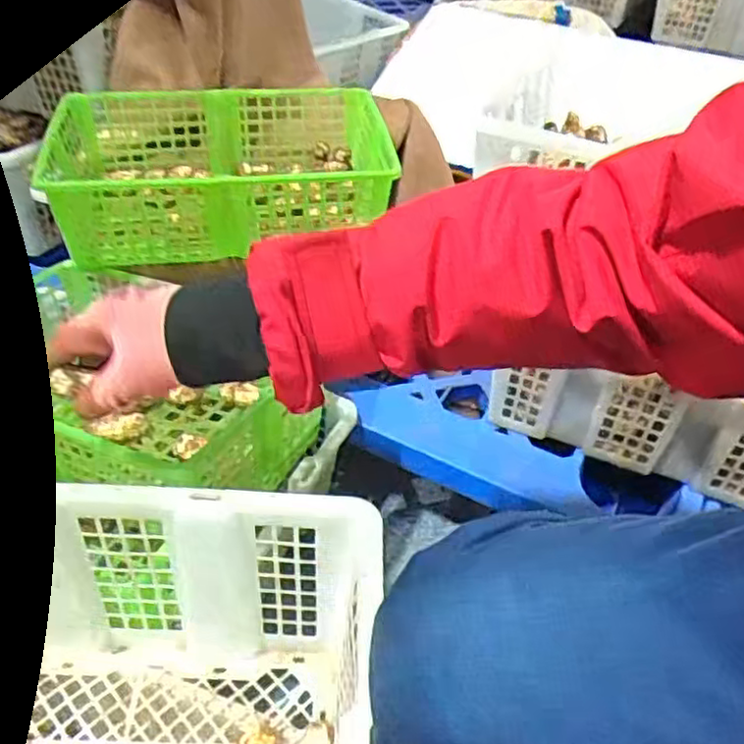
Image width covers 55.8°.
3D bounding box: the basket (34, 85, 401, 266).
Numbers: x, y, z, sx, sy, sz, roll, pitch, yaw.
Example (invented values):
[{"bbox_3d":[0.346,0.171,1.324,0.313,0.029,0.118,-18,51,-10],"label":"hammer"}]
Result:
[{"bbox_3d":[-0.163,-0.213,0.761,0.347,0.100,0.204,-1,43,-6],"label":"basket"}]

